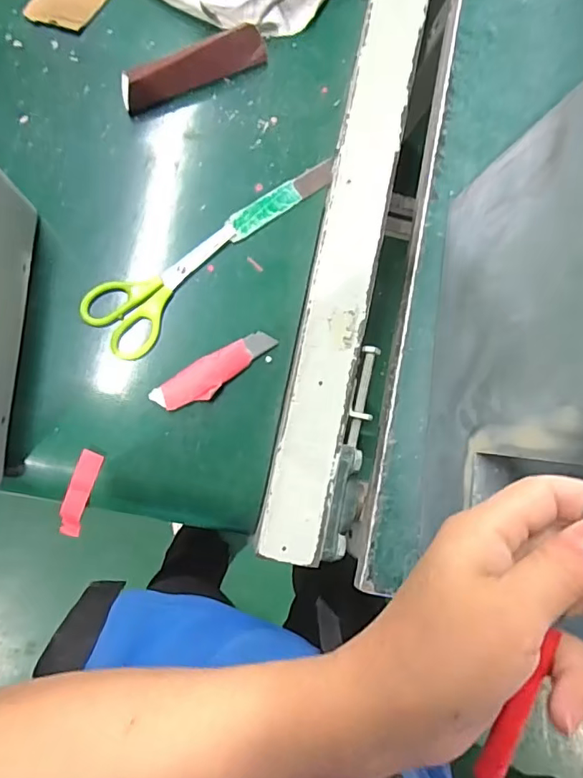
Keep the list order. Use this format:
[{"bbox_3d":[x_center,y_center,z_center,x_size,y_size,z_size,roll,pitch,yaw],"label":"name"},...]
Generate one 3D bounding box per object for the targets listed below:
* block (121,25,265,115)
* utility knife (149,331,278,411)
[{"bbox_3d":[-0.075,-0.249,0.405,0.116,0.032,0.023,-25,90,-8],"label":"block"},{"bbox_3d":[-0.058,-0.014,0.400,0.100,0.012,0.027,-35,91,-8],"label":"utility knife"}]

